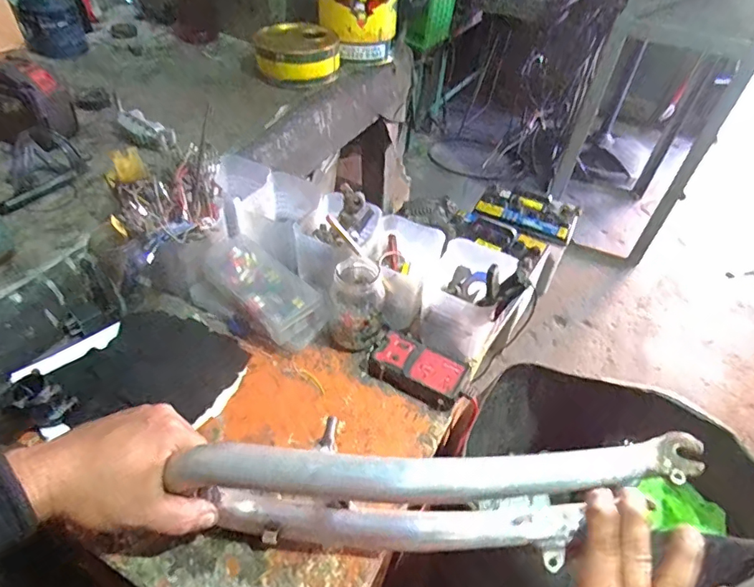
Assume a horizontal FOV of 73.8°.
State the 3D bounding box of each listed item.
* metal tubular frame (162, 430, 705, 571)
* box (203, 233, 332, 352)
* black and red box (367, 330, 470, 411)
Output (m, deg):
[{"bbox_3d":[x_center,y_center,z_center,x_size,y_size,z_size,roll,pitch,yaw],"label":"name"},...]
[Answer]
[{"bbox_3d":[0.030,0.159,0.391,0.358,0.171,0.041,5,45,-1],"label":"metal tubular frame"},{"bbox_3d":[-0.141,-0.003,0.626,0.169,0.040,0.077,36,52,26],"label":"box"},{"bbox_3d":[0.048,0.085,0.575,0.108,0.026,0.058,25,48,18],"label":"black and red box"}]

